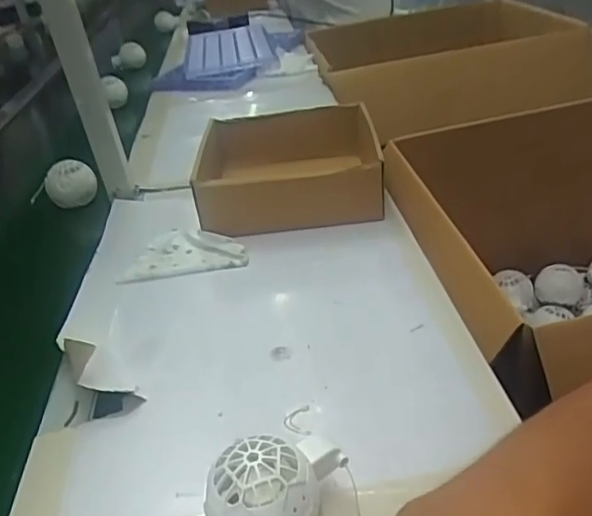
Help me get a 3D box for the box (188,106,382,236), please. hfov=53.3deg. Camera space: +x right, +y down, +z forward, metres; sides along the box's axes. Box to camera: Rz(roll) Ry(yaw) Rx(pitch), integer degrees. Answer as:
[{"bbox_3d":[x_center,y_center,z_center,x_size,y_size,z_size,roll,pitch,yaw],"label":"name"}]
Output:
[{"bbox_3d":[-0.010,-0.120,0.732,0.223,0.075,0.247,-9,32,6],"label":"box"}]

